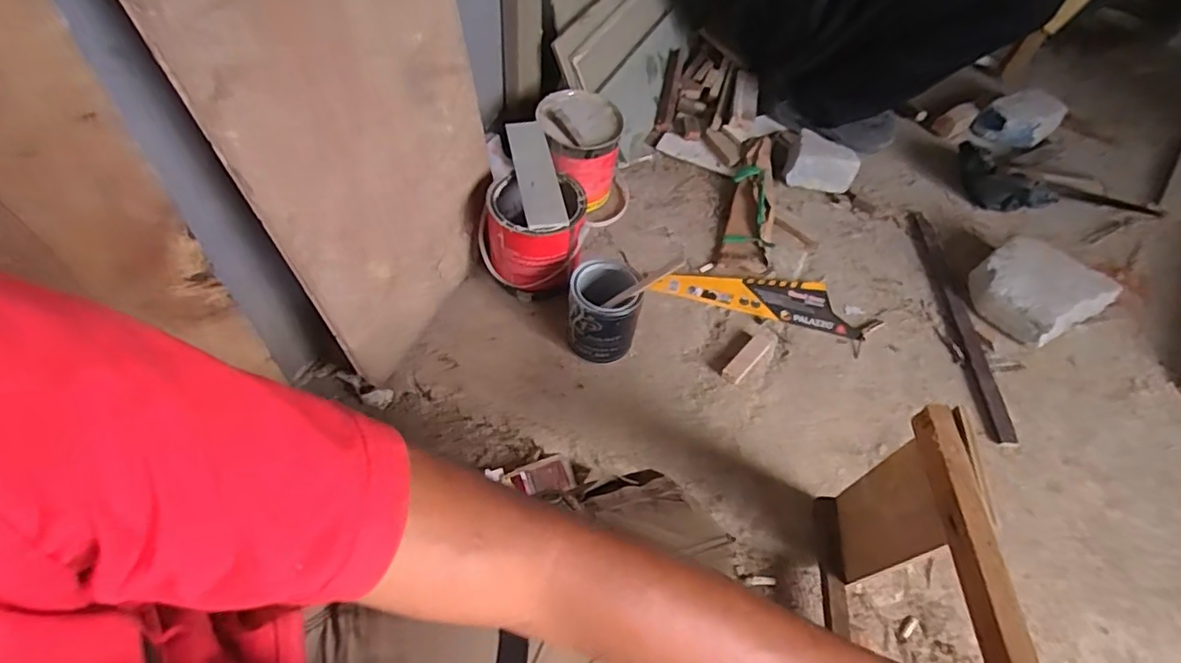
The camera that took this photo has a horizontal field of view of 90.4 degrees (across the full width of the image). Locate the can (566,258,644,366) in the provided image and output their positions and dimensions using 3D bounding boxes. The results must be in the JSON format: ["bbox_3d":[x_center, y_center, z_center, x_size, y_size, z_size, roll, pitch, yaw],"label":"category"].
[{"bbox_3d":[0.020,-0.031,0.899,0.100,0.116,0.108,3,54,-4],"label":"can"}]

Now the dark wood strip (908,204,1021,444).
[{"bbox_3d":[0.642,-0.034,1.029,0.045,0.015,0.499,4,56,-1],"label":"dark wood strip"}]

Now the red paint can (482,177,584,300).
[{"bbox_3d":[-0.093,-0.153,0.955,0.163,0.148,0.145,6,54,-2],"label":"red paint can"}]

